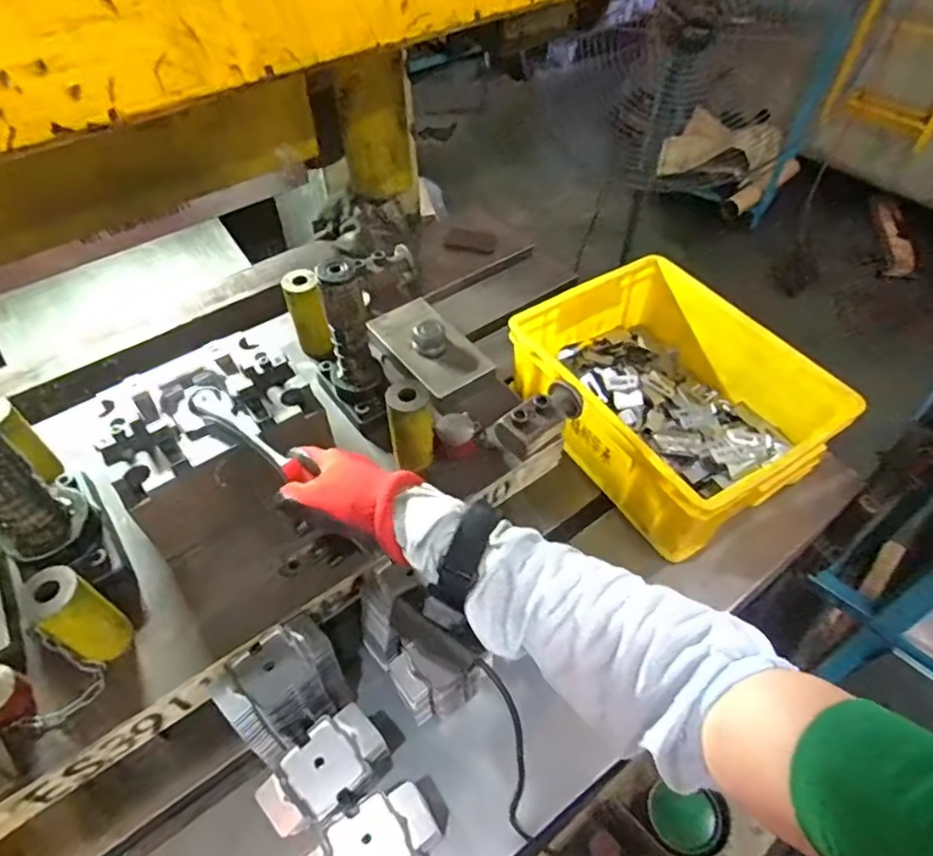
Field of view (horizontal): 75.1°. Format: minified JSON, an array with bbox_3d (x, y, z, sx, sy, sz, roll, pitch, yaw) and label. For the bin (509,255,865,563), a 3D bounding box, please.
[{"bbox_3d":[0.245,-0.045,0.758,0.259,0.122,0.351,-27,55,-20],"label":"bin"}]

